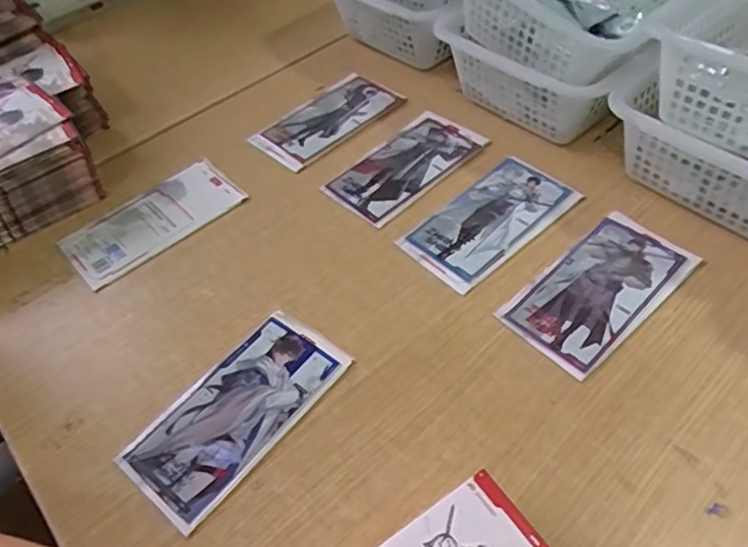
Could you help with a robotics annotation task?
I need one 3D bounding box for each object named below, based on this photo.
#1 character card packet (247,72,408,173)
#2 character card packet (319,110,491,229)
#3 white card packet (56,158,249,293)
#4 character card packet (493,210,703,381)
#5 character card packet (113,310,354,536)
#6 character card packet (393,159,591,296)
[{"bbox_3d":[-0.049,-0.169,0.649,0.086,0.007,0.158,33,61,29],"label":"character card packet"},{"bbox_3d":[0.034,-0.110,0.591,0.084,0.004,0.163,35,61,29],"label":"character card packet"},{"bbox_3d":[-0.208,-0.052,0.562,0.160,0.006,0.084,-36,56,-22],"label":"white card packet"},{"bbox_3d":[0.183,0.010,0.479,0.164,0.004,0.082,-37,56,-23],"label":"character card packet"},{"bbox_3d":[-0.098,0.098,0.432,0.081,0.006,0.161,31,59,27],"label":"character card packet"},{"bbox_3d":[0.105,-0.050,0.534,0.161,0.004,0.084,-37,56,-23],"label":"character card packet"}]

